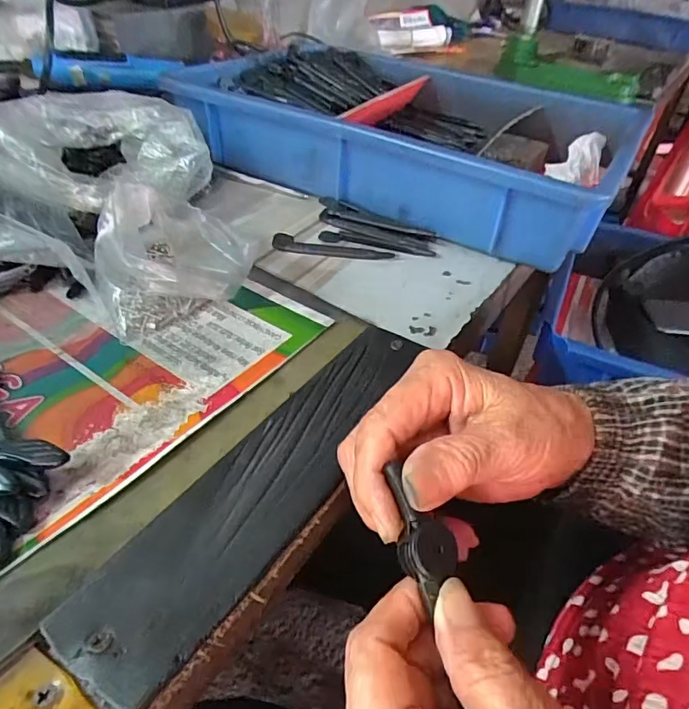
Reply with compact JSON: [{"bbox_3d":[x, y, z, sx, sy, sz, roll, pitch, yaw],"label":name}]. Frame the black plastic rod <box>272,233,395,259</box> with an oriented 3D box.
[{"bbox_3d":[-0.010,-0.087,0.411,0.098,0.007,0.018,6,40,2],"label":"black plastic rod"}]

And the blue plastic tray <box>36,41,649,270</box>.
[{"bbox_3d":[0.070,-0.241,0.546,0.448,0.079,0.305,26,45,24],"label":"blue plastic tray"}]

